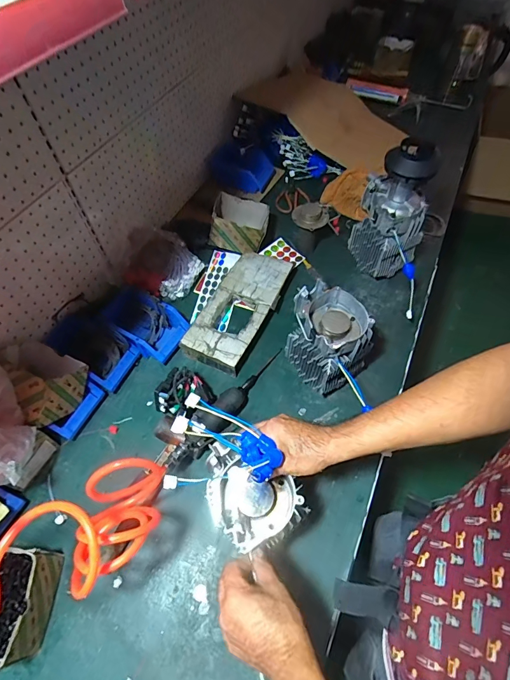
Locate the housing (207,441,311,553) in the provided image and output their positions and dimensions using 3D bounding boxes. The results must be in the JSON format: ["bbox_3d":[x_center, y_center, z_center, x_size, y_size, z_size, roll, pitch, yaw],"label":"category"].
[{"bbox_3d":[-0.009,0.224,0.507,0.146,0.055,0.101,22,60,15],"label":"housing"}]

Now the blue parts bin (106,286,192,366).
[{"bbox_3d":[-0.255,-0.036,0.845,0.190,0.082,0.116,24,61,16],"label":"blue parts bin"}]

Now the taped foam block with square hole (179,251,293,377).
[{"bbox_3d":[-0.032,-0.079,0.879,0.143,0.050,0.329,22,60,15],"label":"taped foam block with square hole"}]

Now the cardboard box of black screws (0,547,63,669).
[{"bbox_3d":[-0.385,0.404,0.562,0.127,0.093,0.146,0,57,2],"label":"cardboard box of black screws"}]

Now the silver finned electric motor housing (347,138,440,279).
[{"bbox_3d":[0.317,-0.293,0.863,0.142,0.319,0.142,-1,57,1],"label":"silver finned electric motor housing"}]

